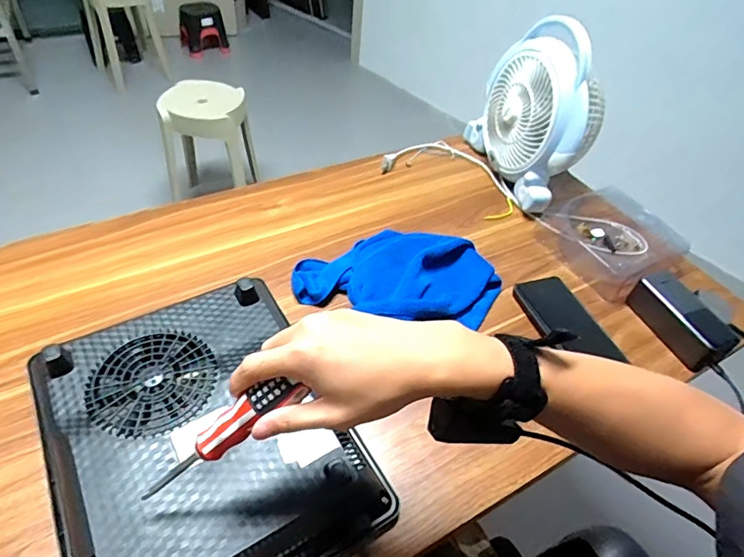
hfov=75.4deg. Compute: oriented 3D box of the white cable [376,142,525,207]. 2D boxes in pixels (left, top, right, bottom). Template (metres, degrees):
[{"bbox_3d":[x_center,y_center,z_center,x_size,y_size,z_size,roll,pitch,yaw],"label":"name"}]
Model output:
[{"bbox_3d":[0.156,-0.206,0.893,0.254,0.018,0.132,18,43,9],"label":"white cable"}]

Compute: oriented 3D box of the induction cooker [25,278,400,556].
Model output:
[{"bbox_3d":[-0.169,0.153,0.478,0.273,0.057,0.328,-23,53,-24],"label":"induction cooker"}]

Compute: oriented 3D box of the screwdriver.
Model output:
[{"bbox_3d":[-0.114,0.118,0.361,0.163,0.025,0.021,-39,49,18],"label":"screwdriver"}]

